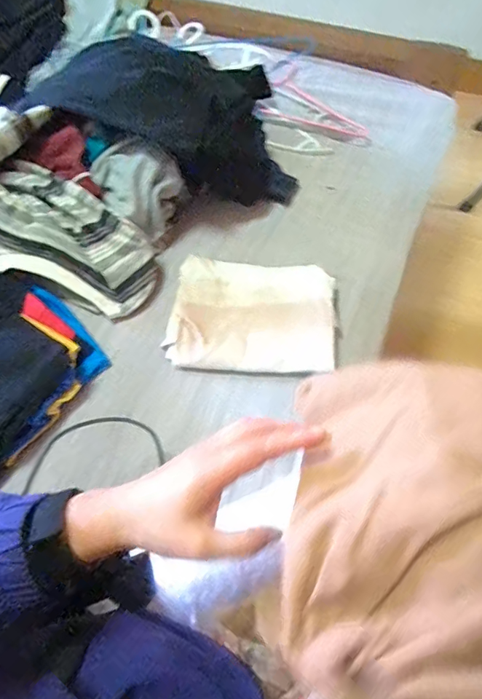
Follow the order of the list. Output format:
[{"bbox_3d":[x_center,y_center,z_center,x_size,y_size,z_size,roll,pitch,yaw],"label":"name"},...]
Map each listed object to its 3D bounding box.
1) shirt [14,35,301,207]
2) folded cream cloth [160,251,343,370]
[{"bbox_3d":[-0.113,-0.438,0.819,0.391,0.197,0.302,-9,60,-5],"label":"shirt"},{"bbox_3d":[0.019,-0.059,0.702,0.251,0.029,0.183,2,60,2],"label":"folded cream cloth"}]

